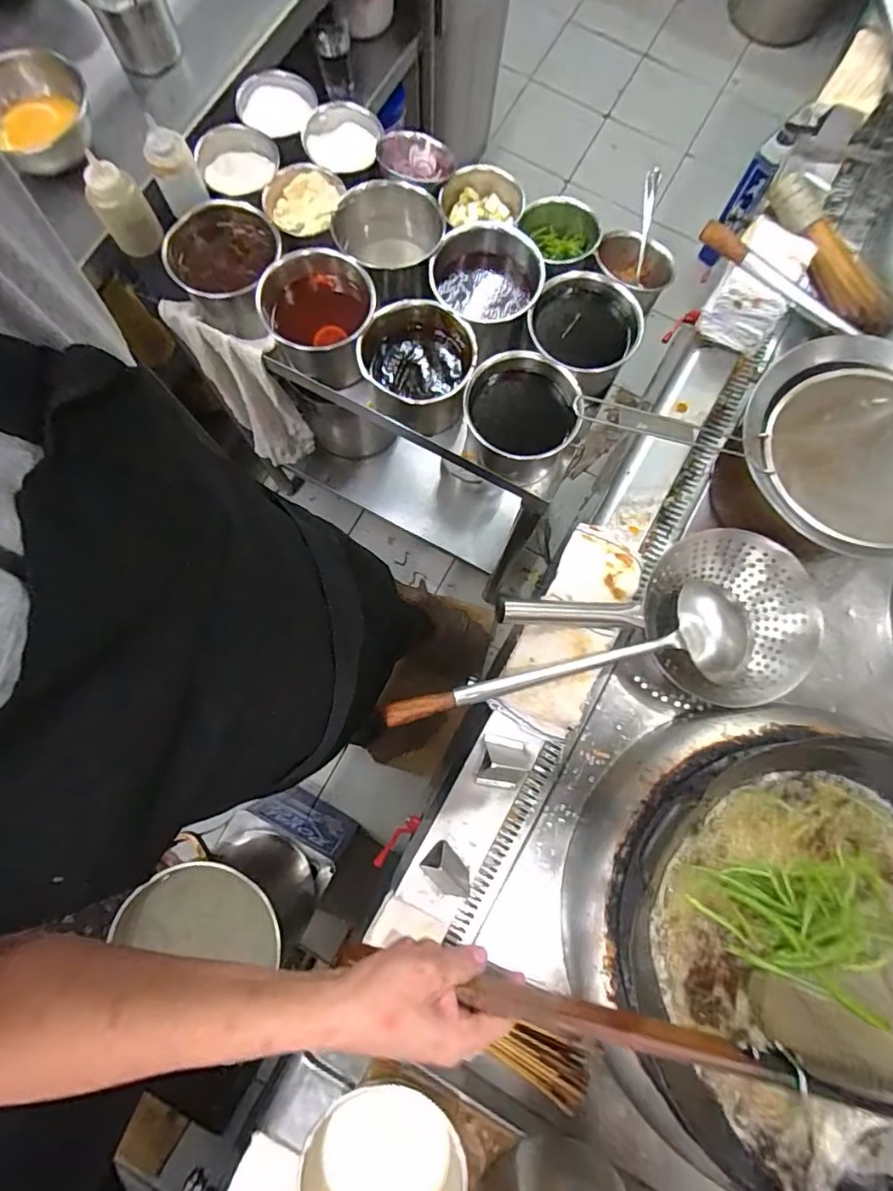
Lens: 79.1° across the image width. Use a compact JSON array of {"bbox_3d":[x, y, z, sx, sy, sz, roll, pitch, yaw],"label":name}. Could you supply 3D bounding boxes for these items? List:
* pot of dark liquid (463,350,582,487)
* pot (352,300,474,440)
[{"bbox_3d":[0.093,-0.238,0.735,0.135,0.119,0.148,0,80,-1],"label":"pot of dark liquid"},{"bbox_3d":[-0.043,-0.312,0.770,0.149,0.135,0.138,0,80,-1],"label":"pot"}]

